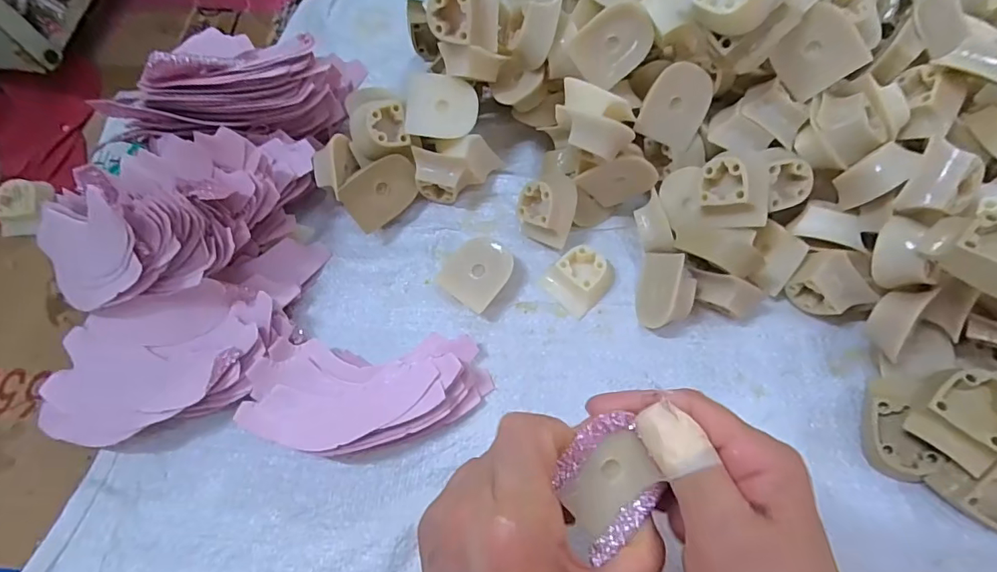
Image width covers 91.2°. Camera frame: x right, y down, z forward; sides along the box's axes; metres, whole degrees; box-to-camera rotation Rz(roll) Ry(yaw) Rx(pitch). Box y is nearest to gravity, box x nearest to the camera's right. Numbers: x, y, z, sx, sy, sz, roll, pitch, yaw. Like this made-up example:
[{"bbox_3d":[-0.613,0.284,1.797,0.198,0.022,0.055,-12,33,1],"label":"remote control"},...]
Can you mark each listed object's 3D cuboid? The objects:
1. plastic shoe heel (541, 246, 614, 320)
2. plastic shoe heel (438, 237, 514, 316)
[{"bbox_3d":[0.060,-0.008,0.341,0.045,0.017,0.039,-37,70,-14],"label":"plastic shoe heel"},{"bbox_3d":[-0.015,-0.010,0.343,0.041,0.023,0.047,37,72,16],"label":"plastic shoe heel"}]

